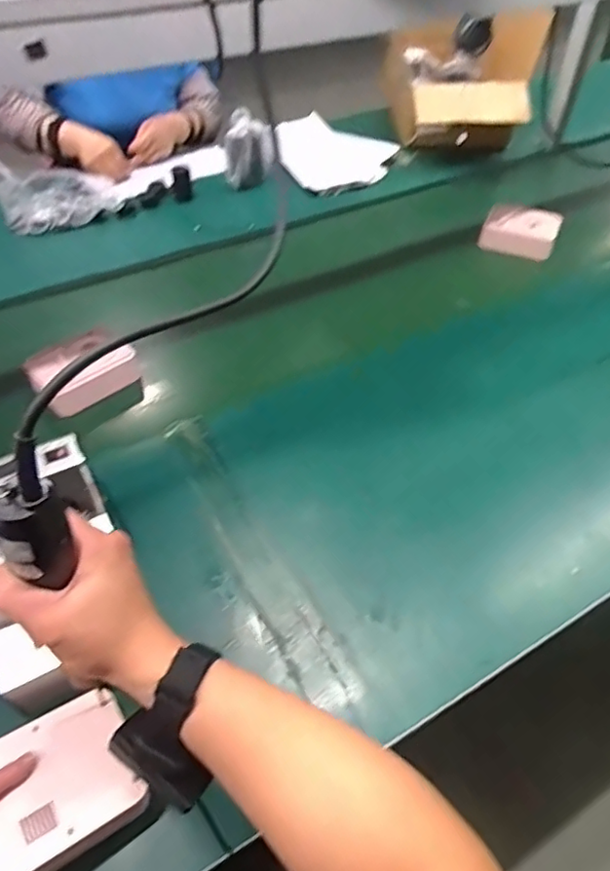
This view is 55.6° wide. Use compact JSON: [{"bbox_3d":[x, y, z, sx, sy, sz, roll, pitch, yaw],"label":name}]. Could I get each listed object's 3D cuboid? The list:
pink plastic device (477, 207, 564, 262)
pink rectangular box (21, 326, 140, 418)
[{"bbox_3d":[0.396,-0.377,1.069,0.133,0.060,0.087,15,49,12],"label":"pink plastic device"},{"bbox_3d":[-0.309,-0.092,0.804,0.129,0.055,0.093,-34,56,-29],"label":"pink rectangular box"}]

